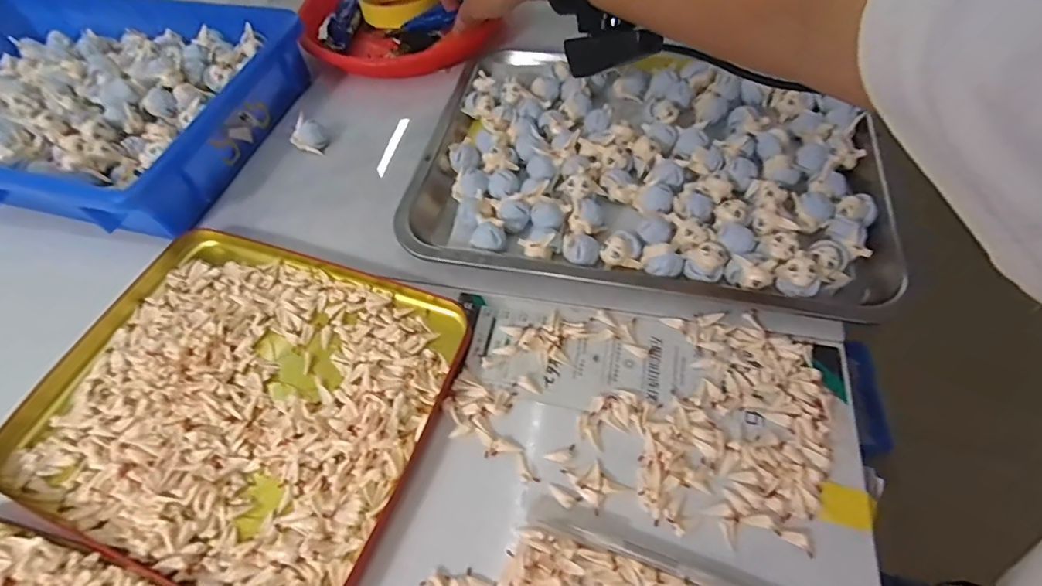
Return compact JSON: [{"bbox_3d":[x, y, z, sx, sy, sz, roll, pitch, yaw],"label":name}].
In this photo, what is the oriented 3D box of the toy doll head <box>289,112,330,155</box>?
[{"bbox_3d":[-0.187,-0.140,0.437,0.024,0.023,0.024,9,58,10],"label":"toy doll head"}]

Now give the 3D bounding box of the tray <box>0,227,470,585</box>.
[{"bbox_3d":[-0.182,0.057,0.316,0.257,0.014,0.203,16,60,14],"label":"tray"}]

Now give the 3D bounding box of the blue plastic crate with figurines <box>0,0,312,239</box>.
[{"bbox_3d":[-0.399,-0.181,0.457,0.351,0.061,0.249,11,59,11],"label":"blue plastic crate with figurines"}]

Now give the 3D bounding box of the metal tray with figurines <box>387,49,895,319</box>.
[{"bbox_3d":[0.095,-0.107,0.393,0.343,0.029,0.251,9,58,10],"label":"metal tray with figurines"}]

